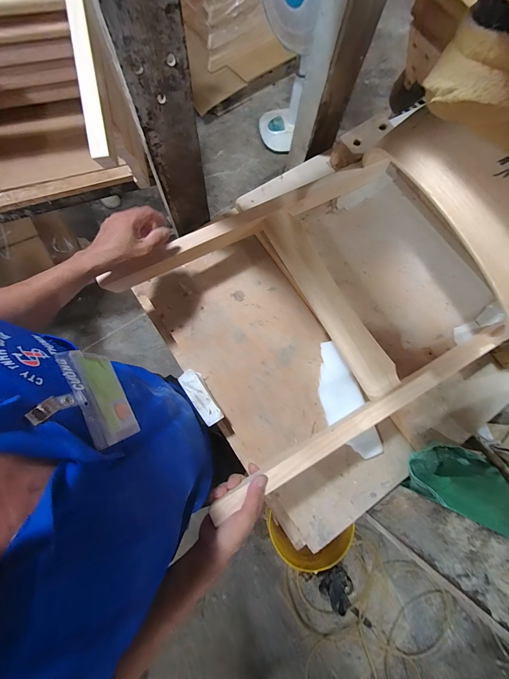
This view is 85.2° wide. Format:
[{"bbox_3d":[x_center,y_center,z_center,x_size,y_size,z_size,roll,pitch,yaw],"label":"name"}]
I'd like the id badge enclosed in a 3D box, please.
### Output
[{"bbox_3d":[-0.163,0.058,0.272,0.017,0.134,0.100,-27,80,-2],"label":"id badge"}]

